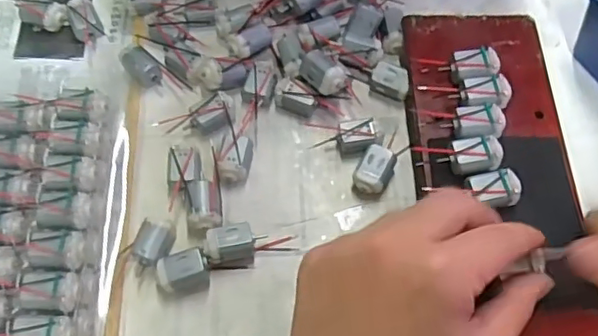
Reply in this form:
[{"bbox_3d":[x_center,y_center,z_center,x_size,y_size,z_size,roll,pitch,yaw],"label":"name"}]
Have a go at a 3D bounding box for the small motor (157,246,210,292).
[{"bbox_3d":[-0.064,0.056,0.321,0.027,0.021,0.018,-17,66,-7],"label":"small motor"}]

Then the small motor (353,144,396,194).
[{"bbox_3d":[0.045,0.002,0.350,0.020,0.017,0.028,26,68,12],"label":"small motor"}]

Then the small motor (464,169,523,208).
[{"bbox_3d":[0.105,0.013,0.316,0.029,0.017,0.020,-8,65,-3],"label":"small motor"}]

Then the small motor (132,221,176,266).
[{"bbox_3d":[-0.082,0.042,0.329,0.016,0.015,0.026,15,66,8],"label":"small motor"}]

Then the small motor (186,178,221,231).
[{"bbox_3d":[-0.055,0.022,0.339,0.016,0.016,0.030,-7,65,-2],"label":"small motor"}]

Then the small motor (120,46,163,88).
[{"bbox_3d":[-0.103,-0.066,0.382,0.030,0.015,0.016,40,72,17],"label":"small motor"}]

